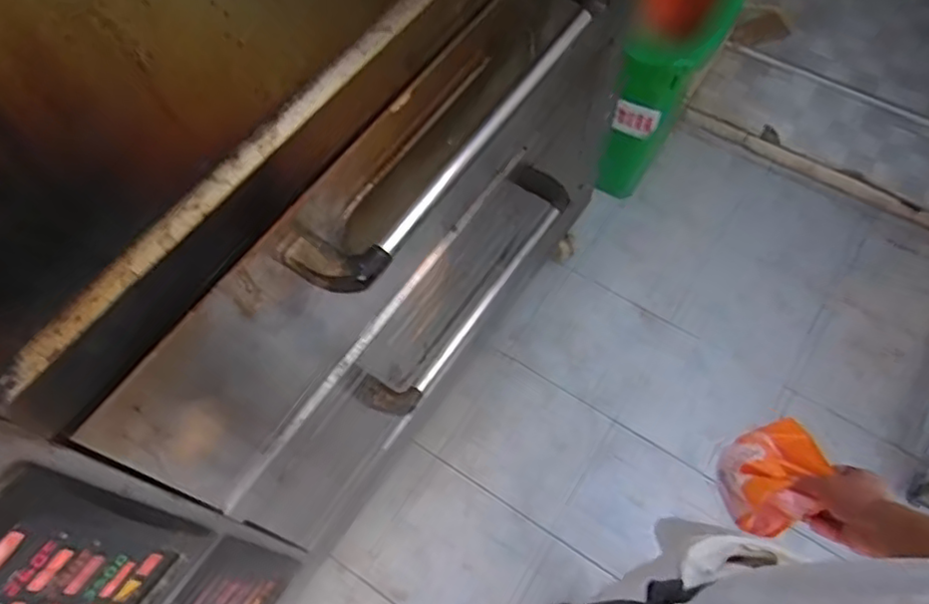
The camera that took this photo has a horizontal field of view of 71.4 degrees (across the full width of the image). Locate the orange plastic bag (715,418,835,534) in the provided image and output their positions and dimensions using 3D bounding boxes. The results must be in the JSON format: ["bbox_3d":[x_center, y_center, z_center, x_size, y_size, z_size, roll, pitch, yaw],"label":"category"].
[{"bbox_3d":[0.368,0.206,0.775,0.130,0.094,0.103,-27,66,-12],"label":"orange plastic bag"}]

